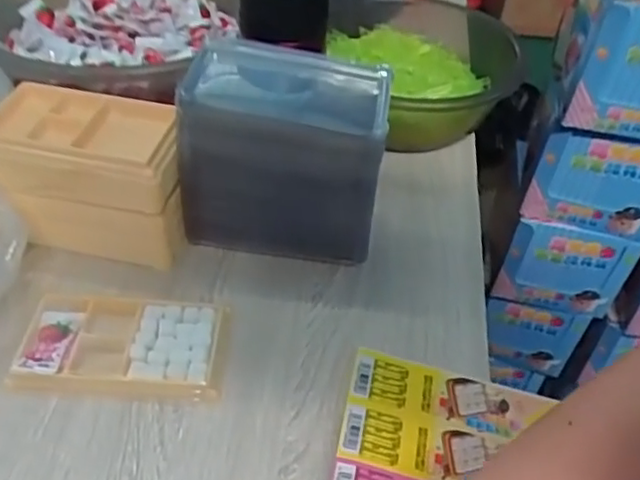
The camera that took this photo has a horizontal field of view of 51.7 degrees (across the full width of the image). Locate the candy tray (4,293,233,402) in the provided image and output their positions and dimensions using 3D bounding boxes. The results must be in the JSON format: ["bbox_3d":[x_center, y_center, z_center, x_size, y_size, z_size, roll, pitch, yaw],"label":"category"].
[{"bbox_3d":[-0.129,0.070,0.437,0.128,0.013,0.075,4,41,-1],"label":"candy tray"}]

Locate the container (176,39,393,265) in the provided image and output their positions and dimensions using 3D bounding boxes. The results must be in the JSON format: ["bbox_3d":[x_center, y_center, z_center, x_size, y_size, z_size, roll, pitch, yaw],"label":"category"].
[{"bbox_3d":[-0.026,-0.059,0.493,0.141,0.134,0.086,10,42,6],"label":"container"}]

